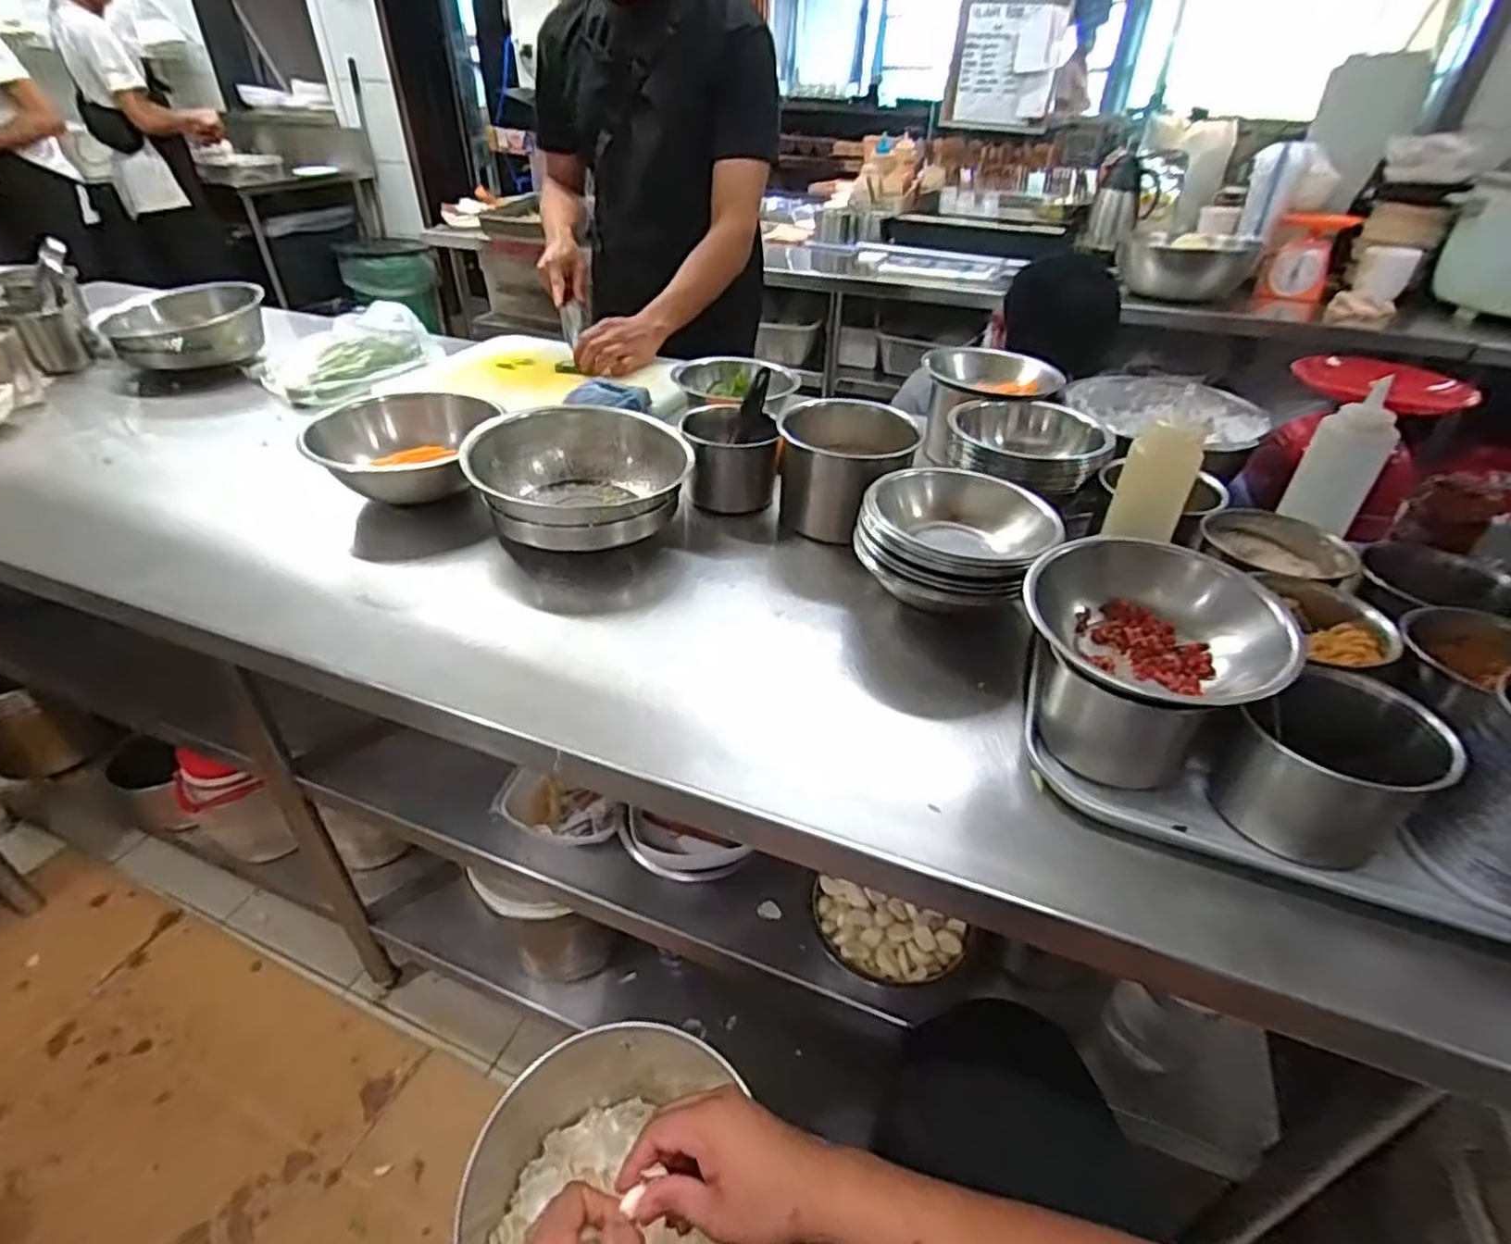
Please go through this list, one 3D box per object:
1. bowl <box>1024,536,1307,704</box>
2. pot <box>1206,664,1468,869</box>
[{"bbox_3d":[0.273,0.003,0.502,0.140,0.071,0.153,1,36,-1],"label":"bowl"},{"bbox_3d":[0.370,0.095,0.484,0.105,0.083,0.105,1,36,-1],"label":"pot"}]

